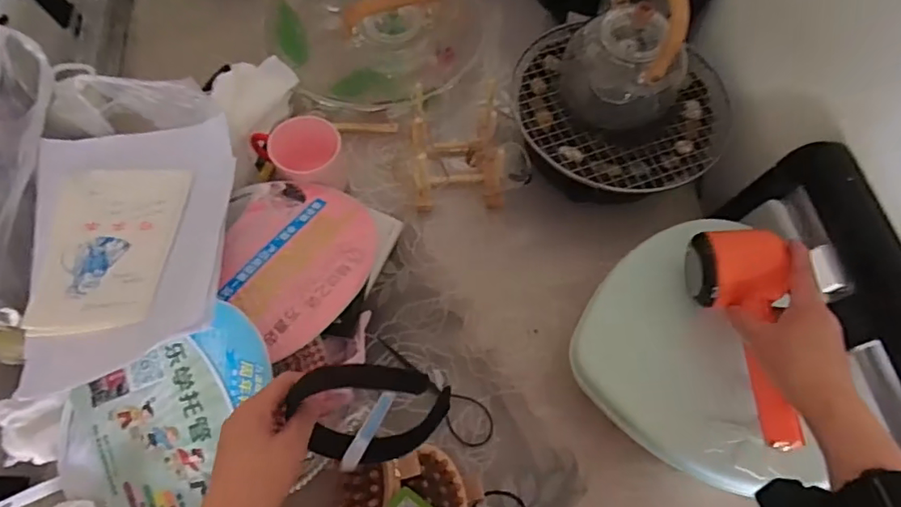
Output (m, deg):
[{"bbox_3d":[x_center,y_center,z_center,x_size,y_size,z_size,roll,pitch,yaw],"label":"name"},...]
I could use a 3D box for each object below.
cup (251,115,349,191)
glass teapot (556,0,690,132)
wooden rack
[{"bbox_3d":[-0.182,-0.101,0.652,0.107,0.093,0.087,-9,64,-5],"label":"cup"},{"bbox_3d":[0.209,-0.242,0.594,0.127,0.173,0.131,22,65,10],"label":"glass teapot"},{"bbox_3d":[0.007,-0.136,0.683,0.110,0.088,0.135,-5,64,-3],"label":"wooden rack"}]

